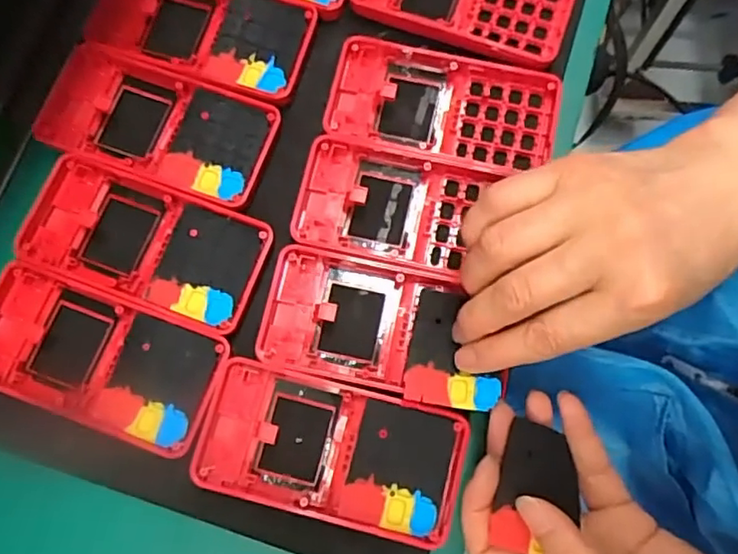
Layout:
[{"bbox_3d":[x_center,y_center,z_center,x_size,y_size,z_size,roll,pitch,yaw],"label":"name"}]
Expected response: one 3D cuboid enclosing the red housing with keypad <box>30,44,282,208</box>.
[{"bbox_3d":[-0.114,-0.082,0.326,0.122,0.010,0.061,17,76,6],"label":"red housing with keypad"}]

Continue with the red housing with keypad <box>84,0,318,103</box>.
[{"bbox_3d":[-0.100,-0.143,0.340,0.133,0.013,0.061,18,76,6],"label":"red housing with keypad"}]

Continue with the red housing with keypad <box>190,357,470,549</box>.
[{"bbox_3d":[-0.018,0.082,0.284,0.121,0.015,0.061,13,76,5],"label":"red housing with keypad"}]

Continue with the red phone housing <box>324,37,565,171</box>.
[{"bbox_3d":[0.040,-0.092,0.326,0.121,0.014,0.062,12,76,5],"label":"red phone housing"}]

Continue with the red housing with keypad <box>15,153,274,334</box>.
[{"bbox_3d":[-0.116,-0.018,0.310,0.122,0.008,0.061,19,74,5],"label":"red housing with keypad"}]

